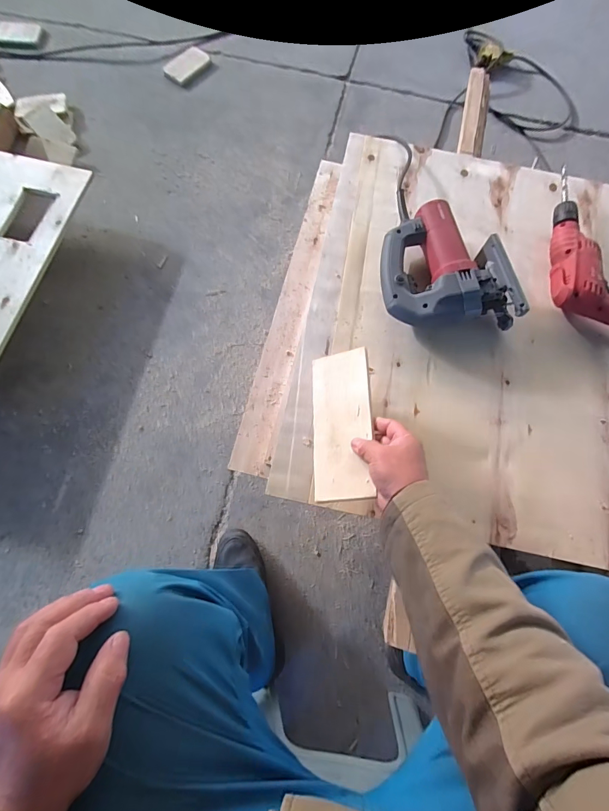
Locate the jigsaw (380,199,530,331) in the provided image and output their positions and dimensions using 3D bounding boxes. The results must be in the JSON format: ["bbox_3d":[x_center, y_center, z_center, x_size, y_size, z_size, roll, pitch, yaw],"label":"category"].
[{"bbox_3d":[0.243,-0.245,0.675,0.216,0.073,0.235,-3,73,-2],"label":"jigsaw"}]

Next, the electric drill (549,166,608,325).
[{"bbox_3d":[0.581,-0.280,0.692,0.252,0.064,0.321,9,73,1],"label":"electric drill"}]

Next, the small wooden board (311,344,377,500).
[{"bbox_3d":[0.054,0.022,0.552,0.089,0.005,0.224,-11,62,22],"label":"small wooden board"}]

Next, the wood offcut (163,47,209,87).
[{"bbox_3d":[-0.370,-1.075,1.203,0.102,0.009,0.156,31,76,11],"label":"wood offcut"}]

